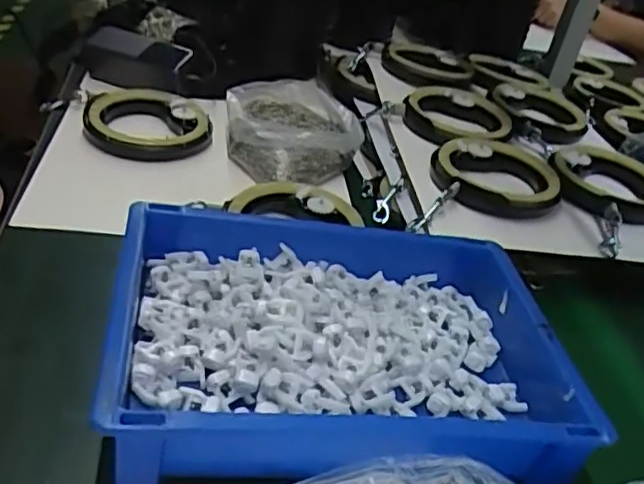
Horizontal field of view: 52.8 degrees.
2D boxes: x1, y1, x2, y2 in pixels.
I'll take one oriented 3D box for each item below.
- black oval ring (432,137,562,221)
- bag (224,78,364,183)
[{"bbox_3d":[0.179,-0.071,0.665,0.128,0.025,0.122,12,33,0],"label":"black oval ring"},{"bbox_3d":[-0.032,-0.122,0.715,0.142,0.051,0.153,-1,38,-15],"label":"bag"}]

